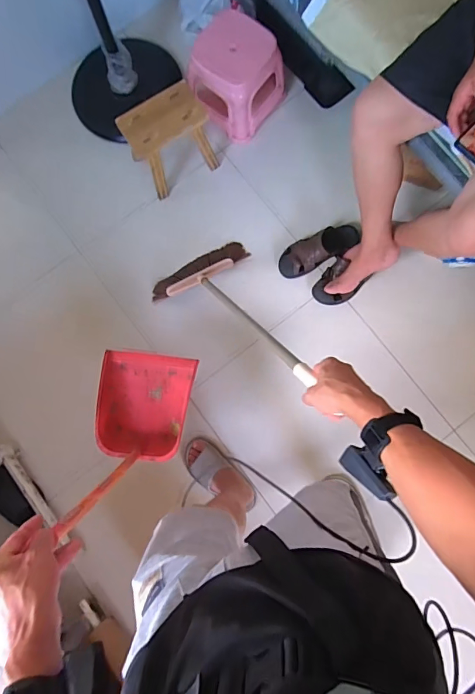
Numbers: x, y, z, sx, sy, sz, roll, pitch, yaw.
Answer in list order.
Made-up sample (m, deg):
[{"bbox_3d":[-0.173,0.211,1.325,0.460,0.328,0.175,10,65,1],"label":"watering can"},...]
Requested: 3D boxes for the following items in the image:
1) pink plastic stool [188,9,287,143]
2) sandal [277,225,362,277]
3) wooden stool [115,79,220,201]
[{"bbox_3d":[-0.013,-0.860,1.331,0.254,0.208,0.248,39,86,5],"label":"pink plastic stool"},{"bbox_3d":[0.263,-0.316,1.338,0.266,0.077,0.111,-25,83,-2],"label":"sandal"},{"bbox_3d":[-0.214,-0.640,1.320,0.252,0.232,0.177,-27,83,-2],"label":"wooden stool"}]

